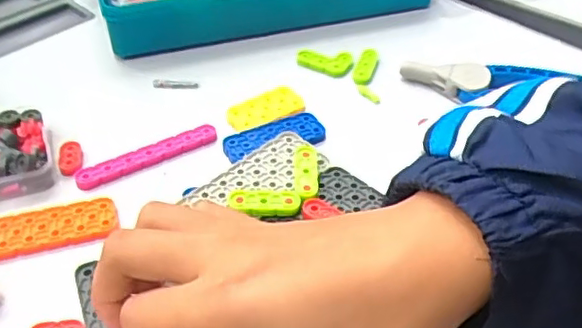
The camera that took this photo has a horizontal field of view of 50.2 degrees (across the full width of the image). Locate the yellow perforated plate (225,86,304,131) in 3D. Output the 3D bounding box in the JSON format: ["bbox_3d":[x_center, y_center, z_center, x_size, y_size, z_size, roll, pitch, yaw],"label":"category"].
[{"bbox_3d":[-0.018,-0.037,0.398,0.050,0.005,0.025,-21,46,-22],"label":"yellow perforated plate"}]

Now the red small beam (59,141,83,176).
[{"bbox_3d":[-0.128,-0.004,0.362,0.013,0.005,0.024,-9,43,-11],"label":"red small beam"}]

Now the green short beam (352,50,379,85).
[{"bbox_3d":[0.052,-0.069,0.435,0.013,0.007,0.035,10,43,10],"label":"green short beam"}]

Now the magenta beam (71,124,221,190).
[{"bbox_3d":[-0.084,-0.006,0.365,0.085,0.005,0.014,-23,47,-24],"label":"magenta beam"}]

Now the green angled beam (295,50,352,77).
[{"bbox_3d":[0.023,-0.072,0.435,0.039,0.008,0.015,4,42,4],"label":"green angled beam"}]

